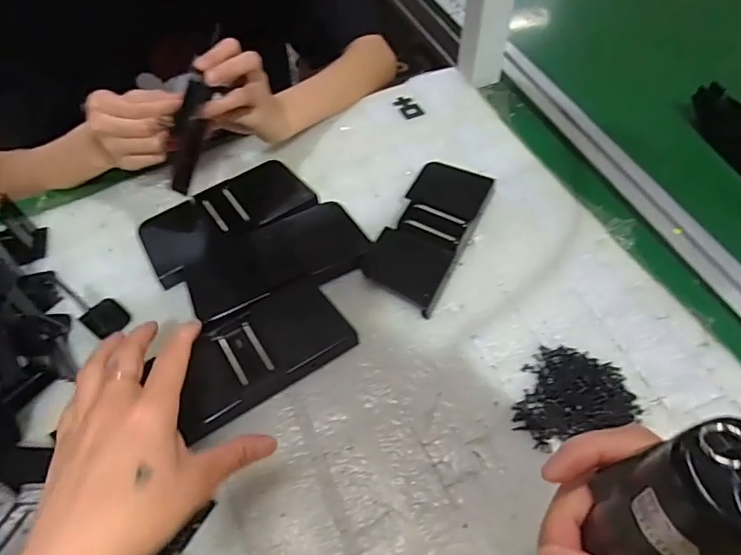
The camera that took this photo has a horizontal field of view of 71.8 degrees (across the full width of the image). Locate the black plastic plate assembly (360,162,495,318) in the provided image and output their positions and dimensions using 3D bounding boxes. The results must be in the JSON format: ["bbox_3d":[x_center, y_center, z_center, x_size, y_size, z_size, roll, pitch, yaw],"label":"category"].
[{"bbox_3d":[0.054,-0.046,0.477,0.070,0.028,0.159,21,58,17],"label":"black plastic plate assembly"}]

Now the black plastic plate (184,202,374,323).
[{"bbox_3d":[-0.083,-0.019,0.459,0.159,0.010,0.083,-24,59,-14],"label":"black plastic plate"}]

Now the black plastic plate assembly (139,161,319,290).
[{"bbox_3d":[-0.138,-0.058,0.494,0.160,0.029,0.073,-33,60,-19],"label":"black plastic plate assembly"}]

